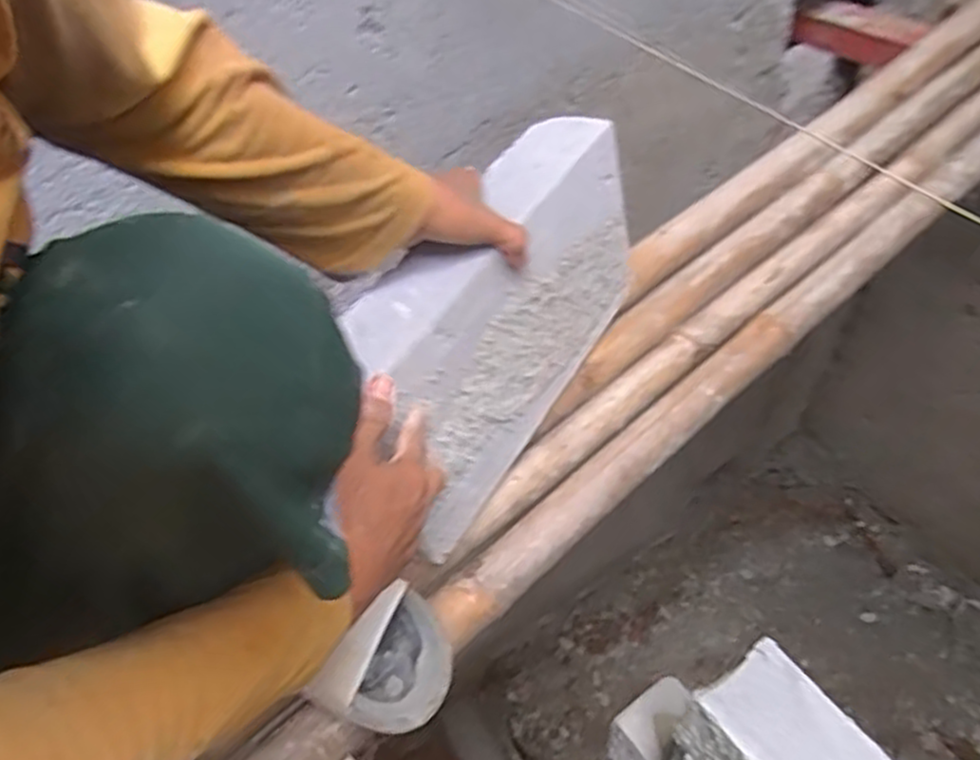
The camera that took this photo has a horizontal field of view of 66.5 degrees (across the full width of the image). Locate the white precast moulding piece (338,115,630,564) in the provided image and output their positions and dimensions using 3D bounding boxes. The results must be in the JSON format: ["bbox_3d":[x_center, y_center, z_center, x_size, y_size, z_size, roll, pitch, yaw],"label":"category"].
[{"bbox_3d":[0.010,-0.061,0.655,0.104,0.194,0.357,24,54,22],"label":"white precast moulding piece"}]

